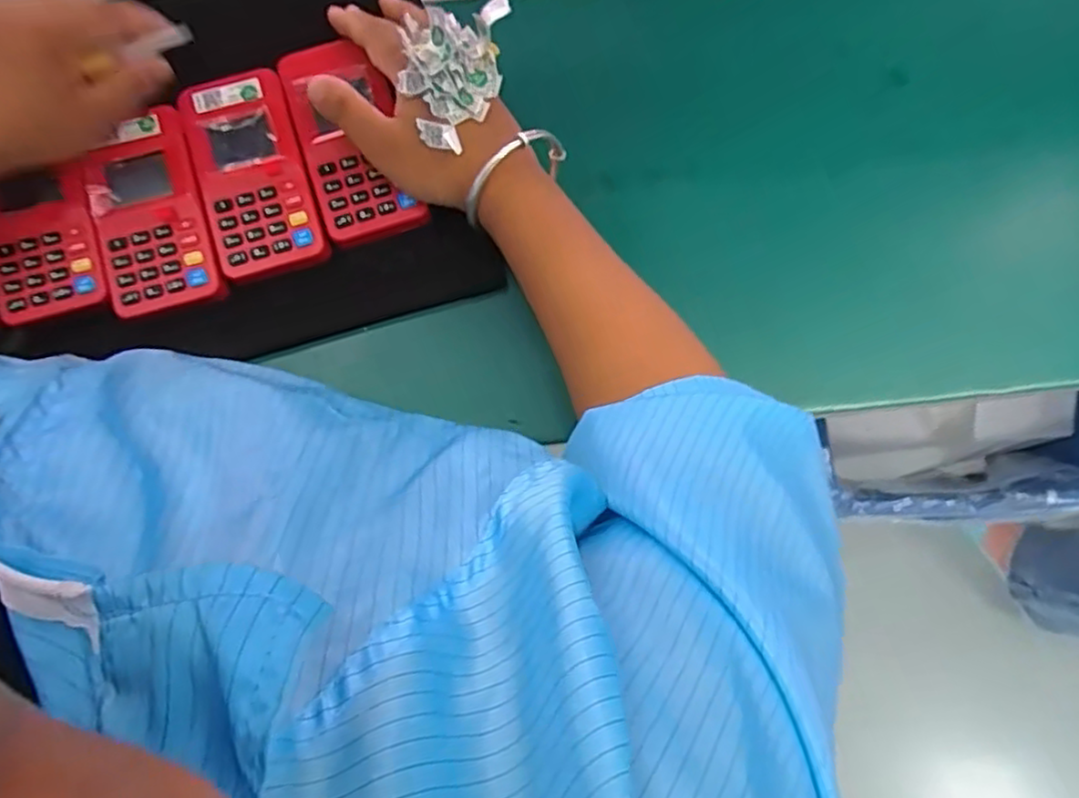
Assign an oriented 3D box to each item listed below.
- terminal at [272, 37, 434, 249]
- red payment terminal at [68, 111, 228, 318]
[{"bbox_3d":[-0.111,-0.152,0.405,0.056,0.018,0.118,-18,85,-4],"label":"terminal"},{"bbox_3d":[-0.227,-0.105,0.406,0.063,0.027,0.112,-19,79,-4],"label":"red payment terminal"}]

